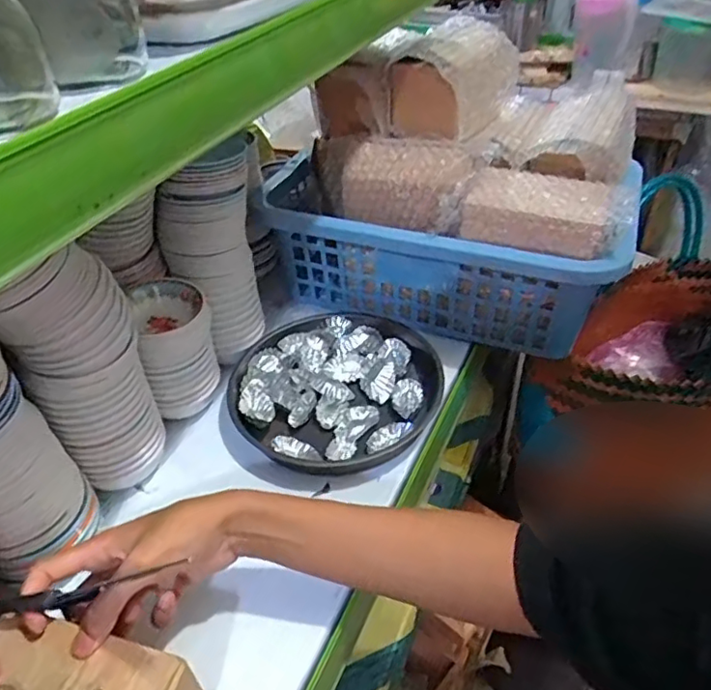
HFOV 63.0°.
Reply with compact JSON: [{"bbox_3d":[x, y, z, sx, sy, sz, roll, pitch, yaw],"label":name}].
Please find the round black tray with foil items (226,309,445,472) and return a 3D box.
[{"bbox_3d":[-0.019,0.038,0.615,0.209,0.033,0.219,-1,40,1],"label":"round black tray with foil items"}]

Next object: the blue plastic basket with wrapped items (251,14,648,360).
[{"bbox_3d":[0.107,-0.189,0.677,0.393,0.268,0.260,15,44,20],"label":"blue plastic basket with wrapped items"}]

